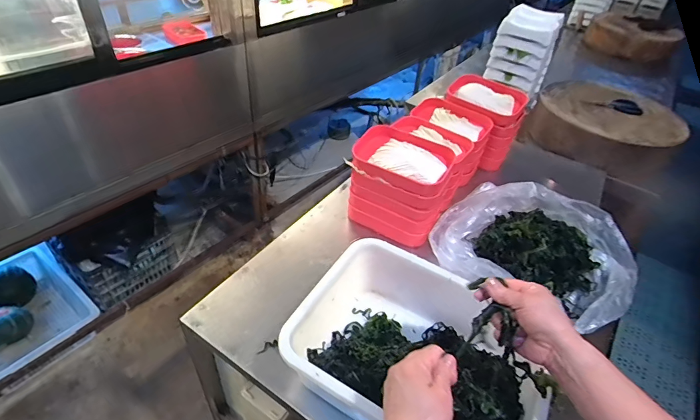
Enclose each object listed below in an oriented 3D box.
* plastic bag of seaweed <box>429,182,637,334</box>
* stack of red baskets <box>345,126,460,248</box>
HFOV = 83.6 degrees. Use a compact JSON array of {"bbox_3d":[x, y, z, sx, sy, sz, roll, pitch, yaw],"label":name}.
[{"bbox_3d":[0.350,0.063,0.739,0.337,0.114,0.259,23,44,19],"label":"plastic bag of seaweed"},{"bbox_3d":[0.106,-0.051,0.804,0.183,0.181,0.129,22,43,18],"label":"stack of red baskets"}]

